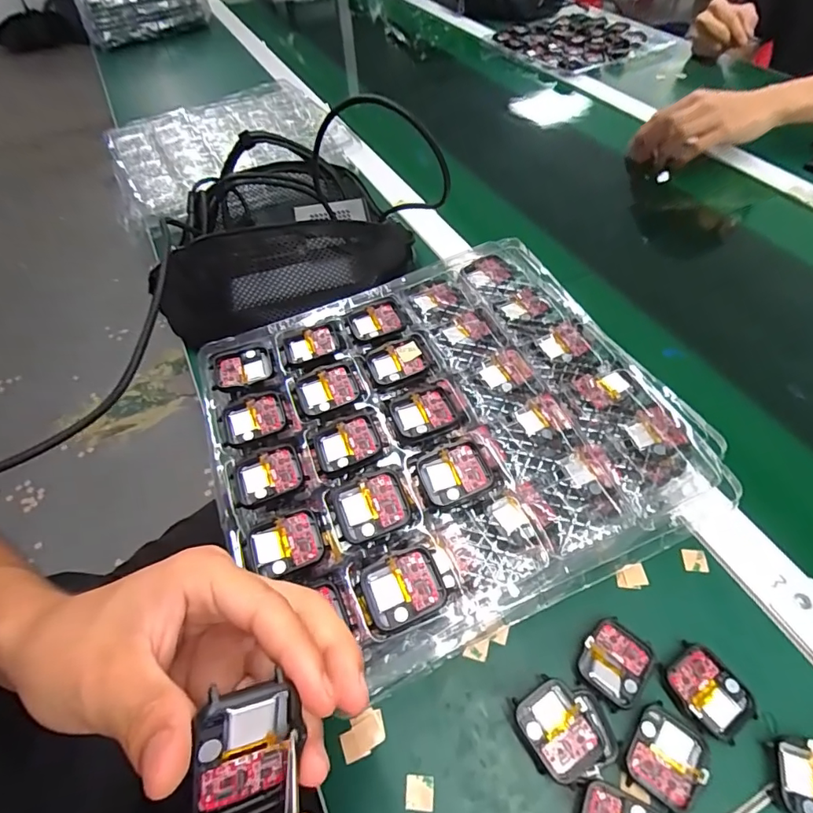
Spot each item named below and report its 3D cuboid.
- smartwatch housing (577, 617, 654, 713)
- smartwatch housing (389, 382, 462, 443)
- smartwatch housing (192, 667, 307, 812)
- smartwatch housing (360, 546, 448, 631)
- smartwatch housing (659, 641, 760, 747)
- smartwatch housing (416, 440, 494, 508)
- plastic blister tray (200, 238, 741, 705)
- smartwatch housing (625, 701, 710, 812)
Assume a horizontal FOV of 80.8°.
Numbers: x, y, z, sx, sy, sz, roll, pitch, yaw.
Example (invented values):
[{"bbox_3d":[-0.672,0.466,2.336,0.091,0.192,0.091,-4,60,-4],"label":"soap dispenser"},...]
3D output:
[{"bbox_3d":[0.130,0.158,0.297,0.037,0.014,0.046,31,61,24],"label":"smartwatch housing"},{"bbox_3d":[0.014,0.005,0.332,0.046,0.005,0.040,-20,55,-12],"label":"smartwatch housing"},{"bbox_3d":[-0.055,0.120,0.167,0.034,0.006,0.043,2,90,-34],"label":"smartwatch housing"},{"bbox_3d":[-0.002,0.103,0.269,0.043,0.012,0.036,-18,54,-10],"label":"smartwatch housing"},{"bbox_3d":[0.181,0.169,0.286,0.040,0.007,0.046,-31,57,-17],"label":"smartwatch housing"},{"bbox_3d":[0.031,0.042,0.303,0.043,0.008,0.037,-17,54,-10],"label":"smartwatch housing"},{"bbox_3d":[0.023,0.009,0.335,0.294,0.024,0.269,-23,55,-12],"label":"plastic blister tray"},{"bbox_3d":[0.146,0.198,0.268,0.035,0.011,0.045,34,63,26],"label":"smartwatch housing"}]

